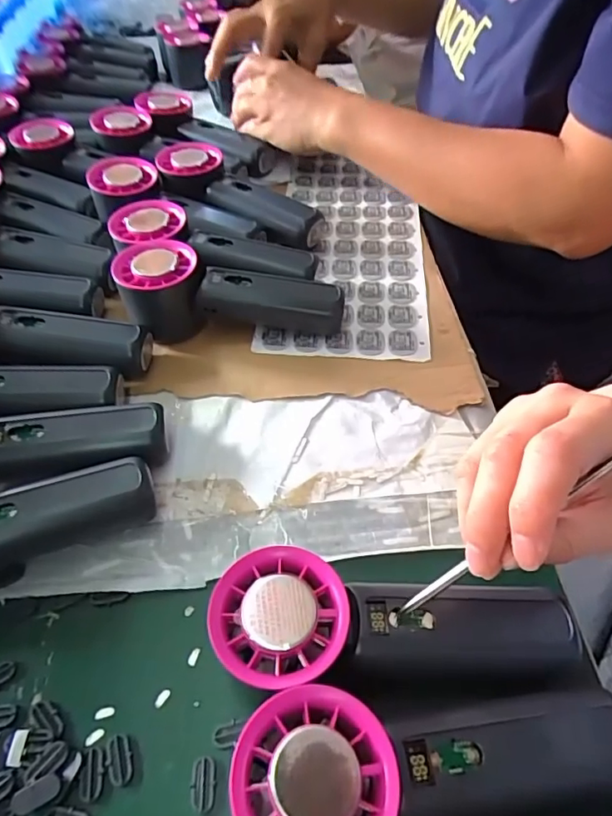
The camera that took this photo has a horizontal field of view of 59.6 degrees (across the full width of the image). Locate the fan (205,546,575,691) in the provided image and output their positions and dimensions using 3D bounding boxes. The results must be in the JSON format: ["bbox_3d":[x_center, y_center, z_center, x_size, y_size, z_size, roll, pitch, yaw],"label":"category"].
[{"bbox_3d":[0.040,0.094,0.238,0.156,0.050,0.059,-5,50,-1],"label":"fan"}]

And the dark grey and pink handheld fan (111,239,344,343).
[{"bbox_3d":[-0.053,-0.085,0.385,0.154,0.051,0.059,-3,50,1],"label":"dark grey and pink handheld fan"}]

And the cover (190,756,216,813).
[{"bbox_3d":[-0.043,0.158,0.224,0.009,0.004,0.019,-7,50,-2],"label":"cover"}]

